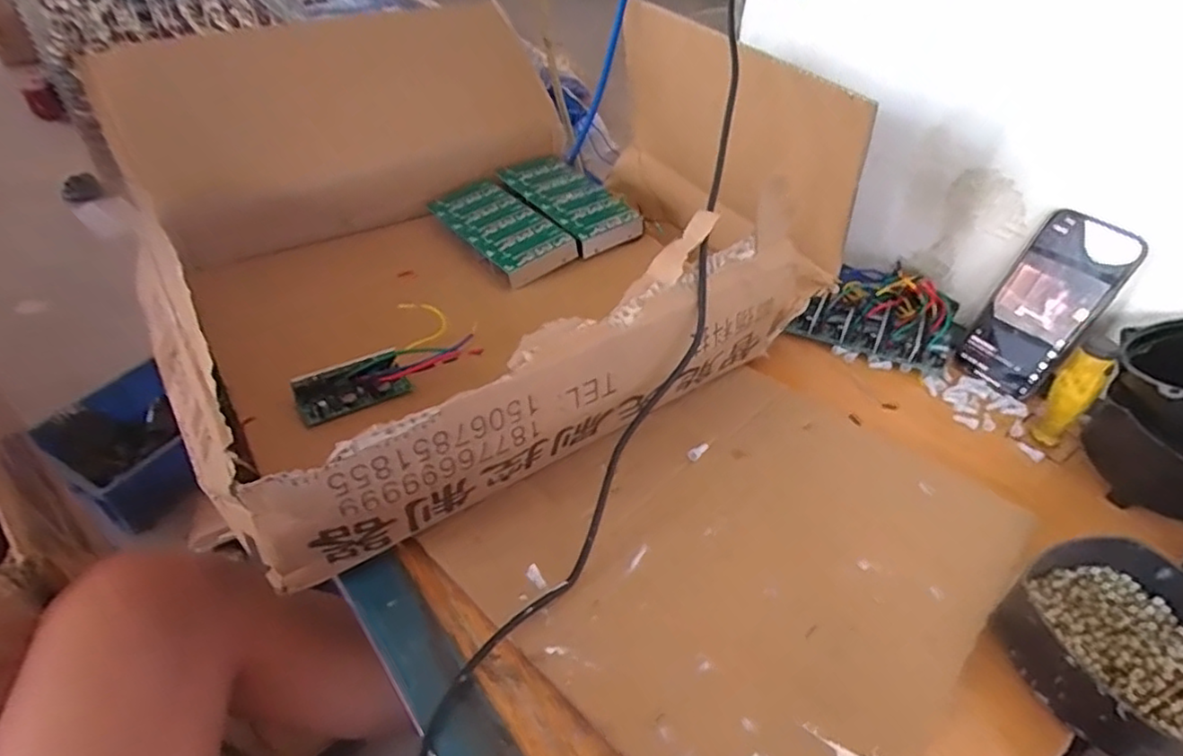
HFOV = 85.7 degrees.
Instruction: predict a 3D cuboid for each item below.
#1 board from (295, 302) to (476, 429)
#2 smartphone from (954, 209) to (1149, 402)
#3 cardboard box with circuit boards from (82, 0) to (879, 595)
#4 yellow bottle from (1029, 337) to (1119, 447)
[{"bbox_3d":[-0.165,-0.015,0.503,0.136,0.029,0.071,-22,47,-24],"label":"board"},{"bbox_3d":[0.407,-0.065,0.576,0.014,0.160,0.076,0,34,-43],"label":"smartphone"},{"bbox_3d":[-0.075,-0.133,0.574,0.575,0.206,0.396,-24,48,-27],"label":"cardboard box with circuit boards"},{"bbox_3d":[0.395,0.014,0.523,0.025,0.107,0.030,-27,50,-29],"label":"yellow bottle"}]

